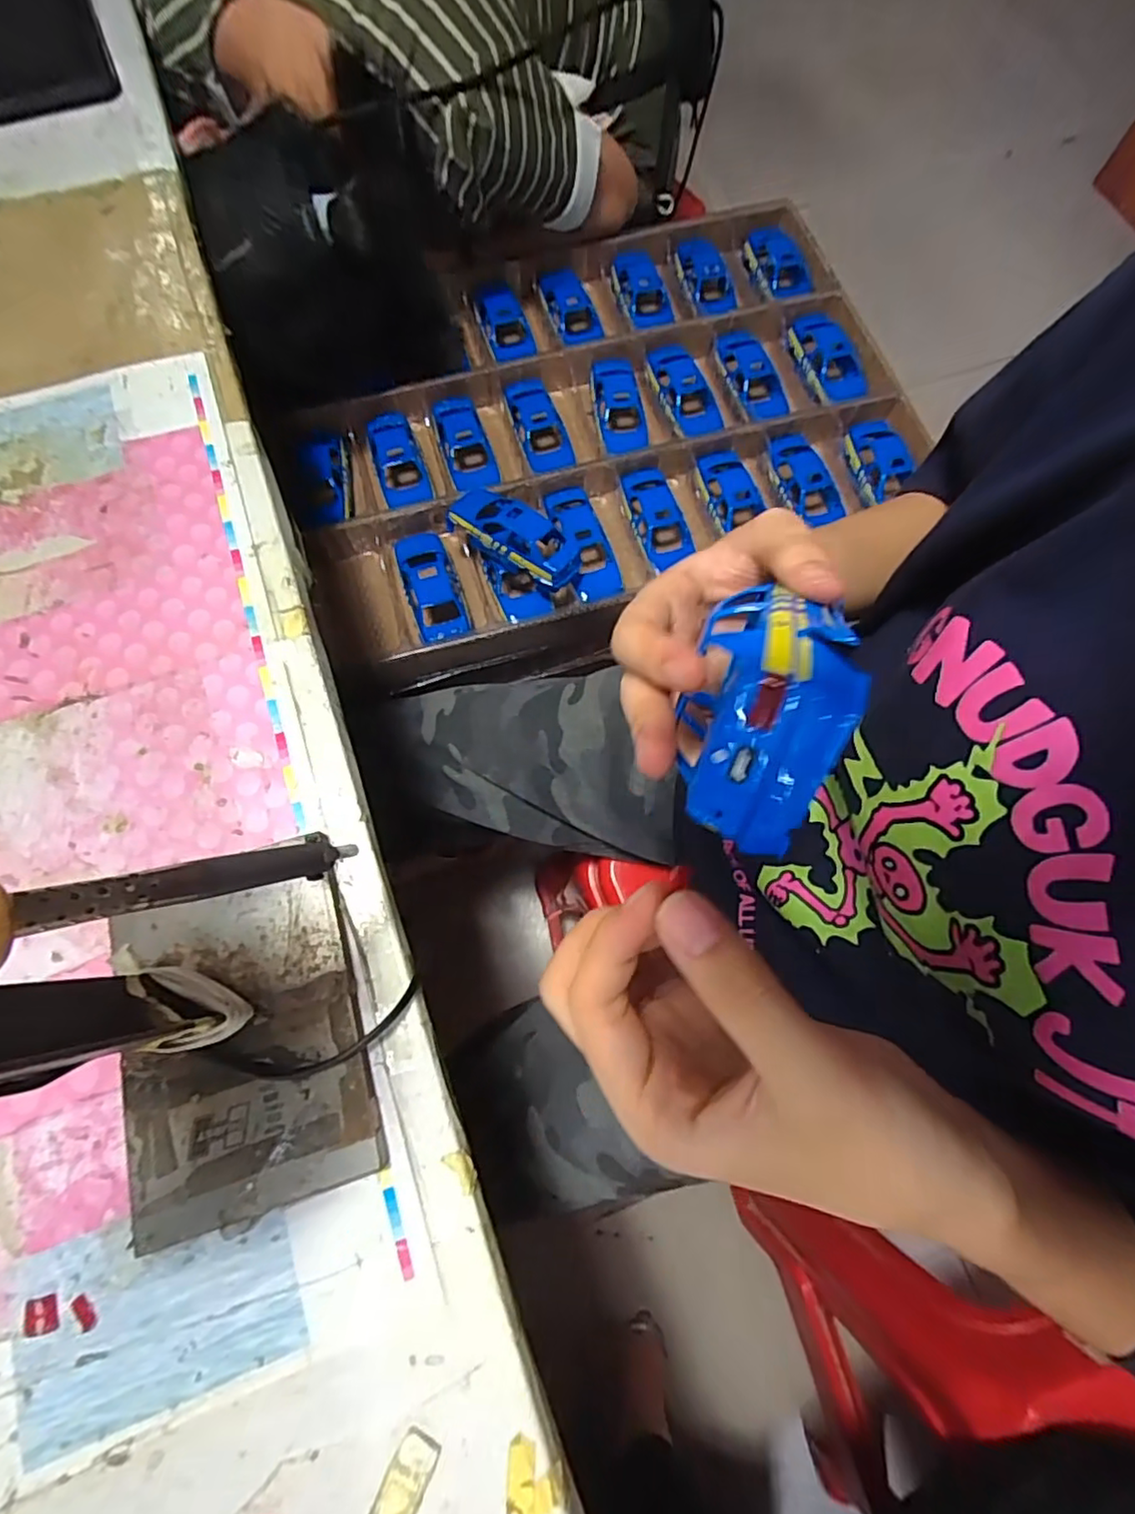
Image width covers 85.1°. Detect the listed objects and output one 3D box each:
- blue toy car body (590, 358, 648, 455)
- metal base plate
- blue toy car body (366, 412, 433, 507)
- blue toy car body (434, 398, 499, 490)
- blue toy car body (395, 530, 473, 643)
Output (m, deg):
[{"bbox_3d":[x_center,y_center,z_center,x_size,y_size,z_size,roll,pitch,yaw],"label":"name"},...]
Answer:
[{"bbox_3d":[0.054,-0.361,0.650,0.050,0.039,0.129,-5,73,-2],"label":"blue toy car body"},{"bbox_3d":[-0.142,0.125,0.272,0.096,0.011,0.129,-15,73,-7],"label":"metal base plate"},{"bbox_3d":[-0.170,-0.295,0.622,0.047,0.023,0.122,-18,74,-6],"label":"blue toy car body"},{"bbox_3d":[-0.105,-0.319,0.636,0.044,0.030,0.131,-18,74,-6],"label":"blue toy car body"},{"bbox_3d":[-0.127,-0.161,0.578,0.048,0.025,0.117,-18,74,-6],"label":"blue toy car body"}]

